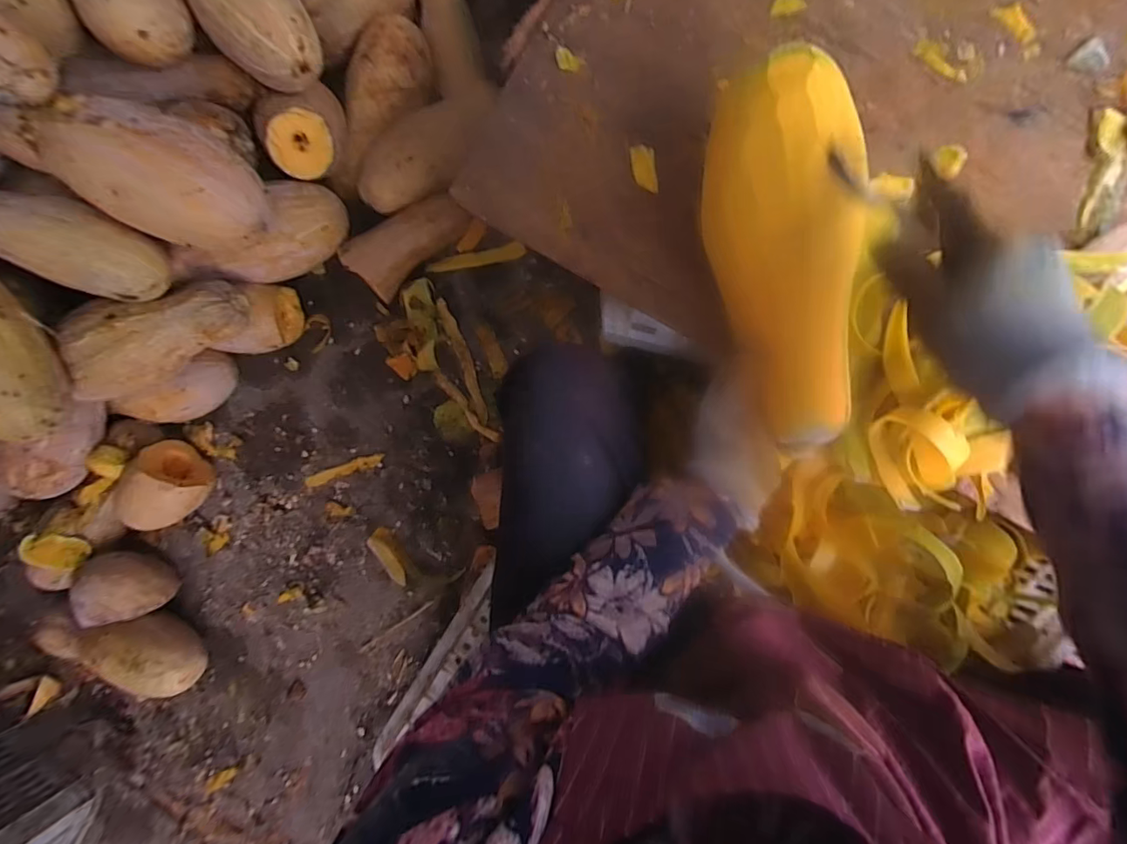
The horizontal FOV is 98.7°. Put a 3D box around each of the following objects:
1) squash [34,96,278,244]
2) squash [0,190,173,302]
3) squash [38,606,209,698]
[{"bbox_3d":[-0.515,-0.317,0.623,0.224,0.121,0.147,21,90,7],"label":"squash"},{"bbox_3d":[-0.651,-0.235,0.637,0.207,0.112,0.103,20,91,-36],"label":"squash"},{"bbox_3d":[-0.785,0.411,0.882,0.265,0.109,0.120,22,91,7],"label":"squash"}]

